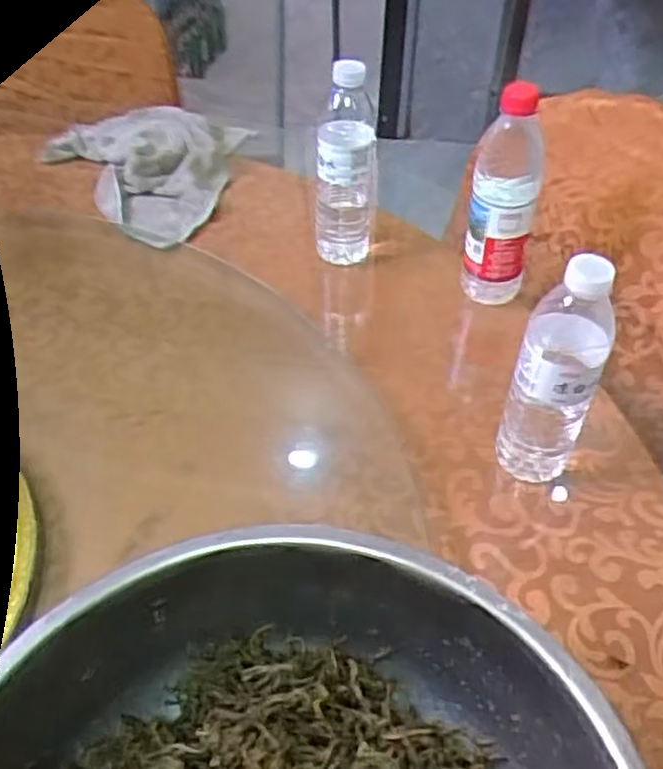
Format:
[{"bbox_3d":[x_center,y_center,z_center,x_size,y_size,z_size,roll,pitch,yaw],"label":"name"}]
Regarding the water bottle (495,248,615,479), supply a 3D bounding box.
[{"bbox_3d":[0.177,-0.006,0.598,0.064,0.217,0.056,18,49,15],"label":"water bottle"}]

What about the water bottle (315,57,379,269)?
[{"bbox_3d":[0.017,-0.231,0.806,0.063,0.202,0.066,4,47,2],"label":"water bottle"}]

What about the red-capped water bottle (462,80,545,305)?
[{"bbox_3d":[0.170,-0.180,0.752,0.066,0.231,0.074,11,48,9],"label":"red-capped water bottle"}]

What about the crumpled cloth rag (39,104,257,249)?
[{"bbox_3d":[-0.262,-0.286,0.997,0.251,0.044,0.312,6,47,6],"label":"crumpled cloth rag"}]

